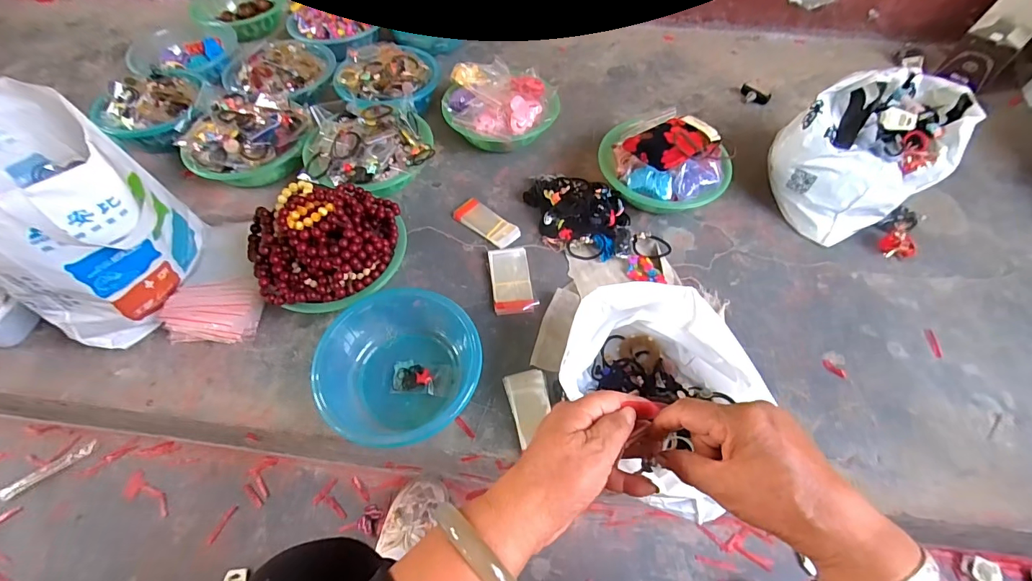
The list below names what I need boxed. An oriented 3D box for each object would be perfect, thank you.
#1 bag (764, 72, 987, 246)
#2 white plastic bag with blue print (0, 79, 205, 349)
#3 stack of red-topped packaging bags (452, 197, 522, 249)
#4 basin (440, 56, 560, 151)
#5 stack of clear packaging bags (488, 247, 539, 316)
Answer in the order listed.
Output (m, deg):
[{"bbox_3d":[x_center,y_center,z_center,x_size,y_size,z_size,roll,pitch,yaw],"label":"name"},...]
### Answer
[{"bbox_3d":[0.657,-0.256,0.798,0.326,0.203,0.200,-19,59,-12],"label":"bag"},{"bbox_3d":[-0.596,-0.082,0.609,0.229,0.315,0.224,35,63,20],"label":"white plastic bag with blue print"},{"bbox_3d":[-0.054,-0.123,0.813,0.122,0.015,0.056,35,63,20],"label":"stack of red-topped packaging bags"},{"bbox_3d":[-0.029,-0.383,0.927,0.227,0.110,0.237,0,57,0],"label":"basin"},{"bbox_3d":[-0.007,-0.016,0.746,0.068,0.018,0.127,-6,57,-5],"label":"stack of clear packaging bags"}]

